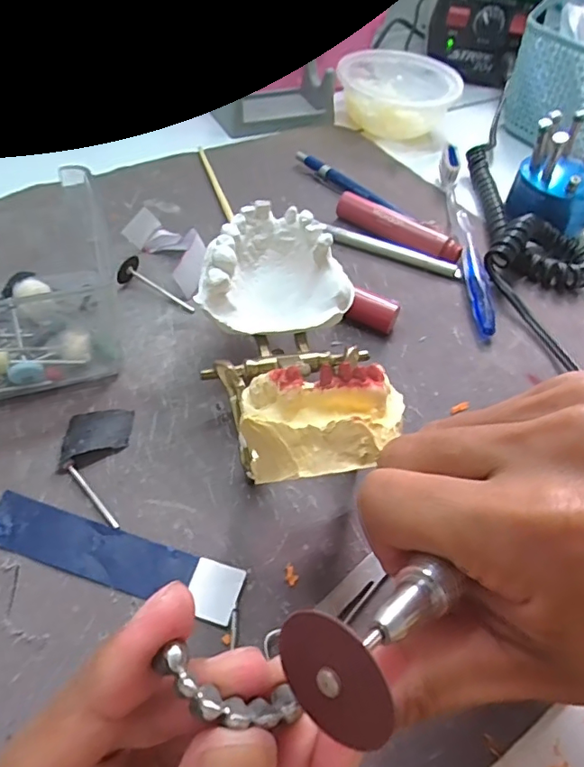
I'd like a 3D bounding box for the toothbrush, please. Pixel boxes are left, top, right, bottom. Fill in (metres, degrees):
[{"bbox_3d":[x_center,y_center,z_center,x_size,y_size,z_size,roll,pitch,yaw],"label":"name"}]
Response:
[{"bbox_3d":[0.114,-0.099,0.347,0.012,0.021,0.176,5,51,-3],"label":"toothbrush"}]

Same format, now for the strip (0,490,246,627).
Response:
[{"bbox_3d":[-0.069,0.066,0.204,0.102,0.004,0.021,16,51,7],"label":"strip"}]

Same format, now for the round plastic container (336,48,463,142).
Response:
[{"bbox_3d":[0.089,-0.251,0.458,0.096,0.039,0.102,3,51,-4],"label":"round plastic container"}]

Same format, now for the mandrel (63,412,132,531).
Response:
[{"bbox_3d":[-0.085,0.033,0.227,0.027,0.007,0.055,1,51,-6],"label":"mandrel"}]

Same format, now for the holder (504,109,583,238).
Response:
[{"bbox_3d":[0.185,-0.142,0.360,0.058,0.066,0.053,26,53,14],"label":"holder"}]

